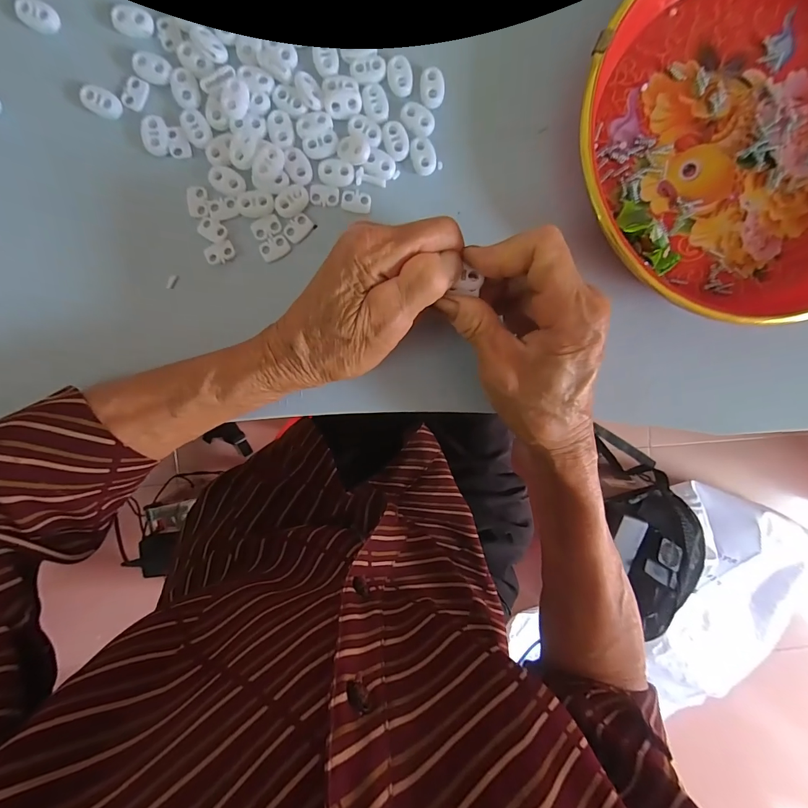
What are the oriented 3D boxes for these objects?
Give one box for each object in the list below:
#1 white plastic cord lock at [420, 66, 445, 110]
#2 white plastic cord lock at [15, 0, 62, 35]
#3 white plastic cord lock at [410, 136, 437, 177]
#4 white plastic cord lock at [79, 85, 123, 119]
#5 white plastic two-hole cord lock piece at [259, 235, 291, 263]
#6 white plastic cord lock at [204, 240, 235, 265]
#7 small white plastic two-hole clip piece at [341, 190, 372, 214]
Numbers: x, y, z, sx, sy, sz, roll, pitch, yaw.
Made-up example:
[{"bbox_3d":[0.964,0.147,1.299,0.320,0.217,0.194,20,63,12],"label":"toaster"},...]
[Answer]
[{"bbox_3d":[0.017,-0.193,0.234,0.014,0.004,0.023,0,95,-3],"label":"white plastic cord lock"},{"bbox_3d":[-0.207,-0.221,0.218,0.019,0.008,0.014,17,94,-4],"label":"white plastic cord lock"},{"bbox_3d":[0.012,-0.154,0.239,0.014,0.004,0.021,-23,96,0],"label":"white plastic cord lock"},{"bbox_3d":[-0.177,-0.177,0.224,0.022,0.004,0.014,22,94,-5],"label":"white plastic cord lock"},{"bbox_3d":[-0.081,-0.098,0.241,0.018,0.004,0.012,-30,96,0],"label":"white plastic two-hole cord lock piece"},{"bbox_3d":[-0.114,-0.094,0.238,0.018,0.004,0.012,-27,96,0],"label":"white plastic cord lock"},{"bbox_3d":[-0.030,-0.127,0.241,0.018,0.004,0.013,9,95,-4],"label":"small white plastic two-hole clip piece"}]

